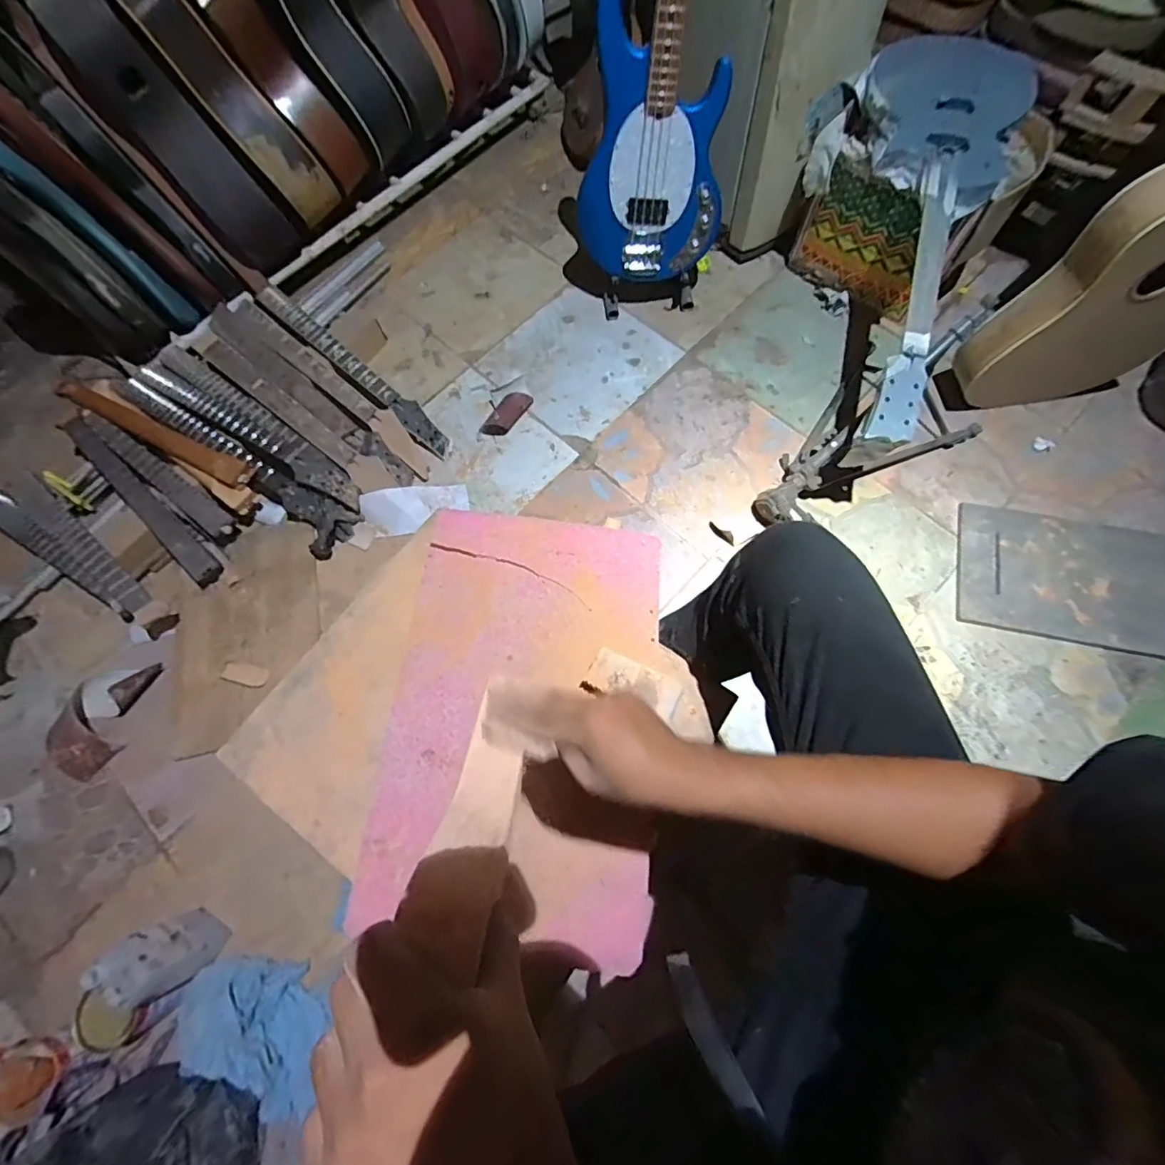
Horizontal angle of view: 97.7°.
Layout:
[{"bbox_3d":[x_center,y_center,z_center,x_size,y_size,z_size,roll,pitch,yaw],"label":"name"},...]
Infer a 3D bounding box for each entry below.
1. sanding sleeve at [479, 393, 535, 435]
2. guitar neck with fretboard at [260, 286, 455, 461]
[{"bbox_3d":[-0.186,-0.416,1.254,0.064,0.040,0.141,36,77,11],"label":"sanding sleeve"},{"bbox_3d":[-0.584,-0.544,1.292,0.674,0.069,0.071,41,78,13],"label":"guitar neck with fretboard"}]

